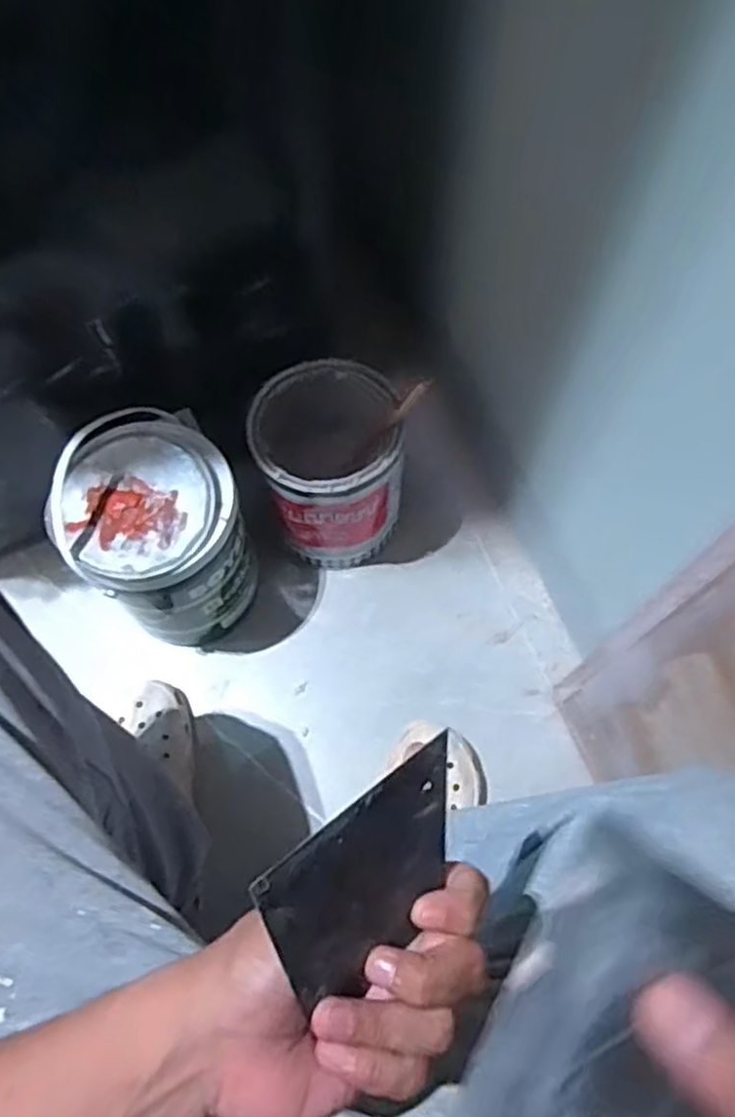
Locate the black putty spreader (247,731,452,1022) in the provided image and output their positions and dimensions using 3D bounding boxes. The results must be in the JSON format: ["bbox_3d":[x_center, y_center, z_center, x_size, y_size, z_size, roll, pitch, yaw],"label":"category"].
[{"bbox_3d":[0.002,0.124,0.285,0.004,0.087,0.092,21,40,40],"label":"black putty spreader"}]

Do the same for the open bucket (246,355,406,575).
[{"bbox_3d":[-0.041,-0.100,0.859,0.156,0.210,0.163,0,66,0],"label":"open bucket"}]

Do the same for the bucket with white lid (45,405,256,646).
[{"bbox_3d":[-0.218,-0.028,0.787,0.160,0.289,0.176,0,66,0],"label":"bucket with white lid"}]

